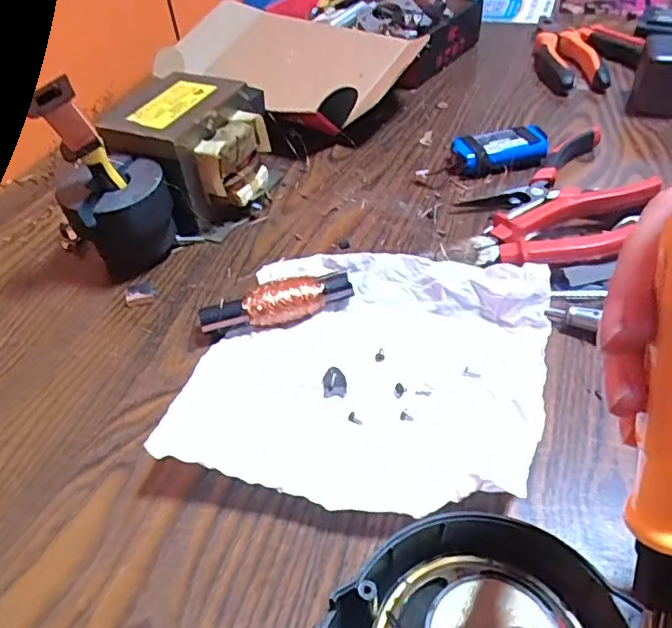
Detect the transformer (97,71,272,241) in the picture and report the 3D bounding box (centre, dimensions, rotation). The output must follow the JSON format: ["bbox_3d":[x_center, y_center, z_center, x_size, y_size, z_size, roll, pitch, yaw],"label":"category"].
[{"bbox_3d":[-0.100,-0.119,0.440,0.087,0.084,0.094,12,47,17],"label":"transformer"}]

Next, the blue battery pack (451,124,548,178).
[{"bbox_3d":[0.130,-0.130,0.474,0.074,0.023,0.037,-7,44,-2],"label":"blue battery pack"}]

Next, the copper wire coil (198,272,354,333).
[{"bbox_3d":[-0.035,-0.005,0.359,0.090,0.020,0.025,-17,45,-12],"label":"copper wire coil"}]

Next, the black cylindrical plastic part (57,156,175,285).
[{"bbox_3d":[-0.142,-0.066,0.400,0.065,0.070,0.064,-3,44,3],"label":"black cylindrical plastic part"}]

